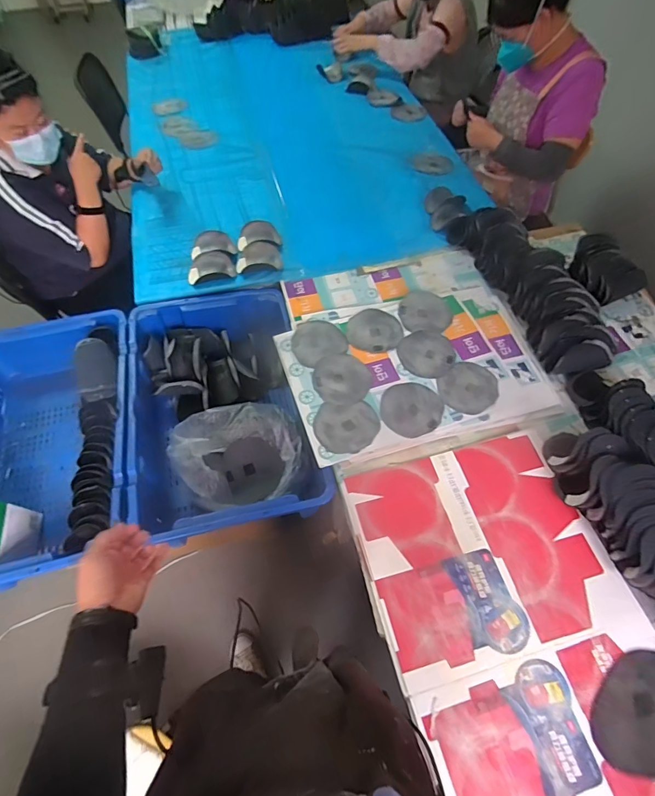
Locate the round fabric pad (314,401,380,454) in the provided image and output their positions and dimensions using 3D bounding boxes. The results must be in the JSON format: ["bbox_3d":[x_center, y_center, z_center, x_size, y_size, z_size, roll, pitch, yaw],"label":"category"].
[{"bbox_3d":[0.046,0.066,0.944,0.146,0.004,0.125,-4,59,-2],"label":"round fabric pad"}]

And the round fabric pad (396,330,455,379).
[{"bbox_3d":[0.264,-0.122,1.068,0.142,0.015,0.165,35,65,19],"label":"round fabric pad"}]

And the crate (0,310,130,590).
[{"bbox_3d":[-0.693,0.102,1.021,0.434,0.193,0.674,-10,60,-6],"label":"crate"}]

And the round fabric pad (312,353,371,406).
[{"bbox_3d":[0.036,-0.051,1.022,0.139,0.009,0.148,0,59,0],"label":"round fabric pad"}]

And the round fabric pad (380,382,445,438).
[{"bbox_3d":[0.200,0.022,0.970,0.148,0.016,0.135,0,59,0],"label":"round fabric pad"}]

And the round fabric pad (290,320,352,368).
[{"bbox_3d":[-0.027,-0.151,1.073,0.145,0.018,0.129,-27,63,-15],"label":"round fabric pad"}]

